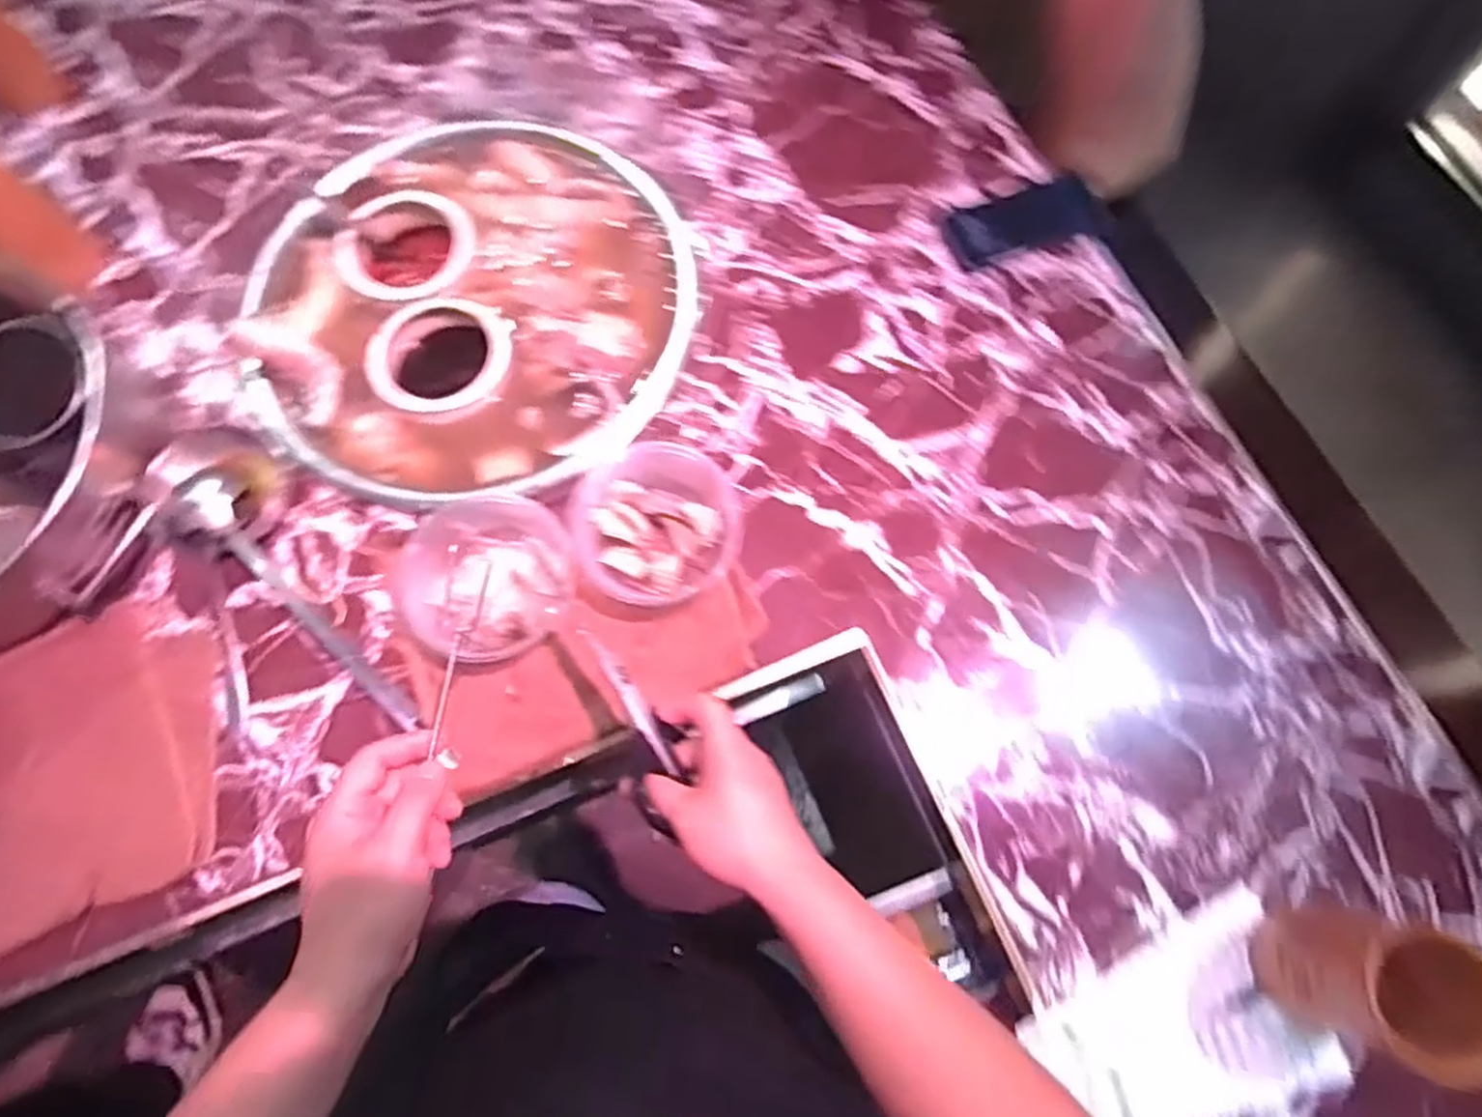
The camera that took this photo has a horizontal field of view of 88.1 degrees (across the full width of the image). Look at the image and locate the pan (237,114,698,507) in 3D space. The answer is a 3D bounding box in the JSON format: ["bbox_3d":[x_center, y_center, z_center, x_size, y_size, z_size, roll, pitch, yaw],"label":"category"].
[{"bbox_3d":[-0.264,-0.251,0.760,0.416,0.050,0.418,0,71,1],"label":"pan"}]

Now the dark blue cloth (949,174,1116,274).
[{"bbox_3d":[0.288,-0.337,0.763,0.166,0.018,0.066,-18,72,-5],"label":"dark blue cloth"}]

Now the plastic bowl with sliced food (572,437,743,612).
[{"bbox_3d":[-0.070,-0.029,0.660,0.139,0.044,0.132,0,71,1],"label":"plastic bowl with sliced food"}]

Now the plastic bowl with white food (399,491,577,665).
[{"bbox_3d":[-0.206,0.018,0.638,0.133,0.057,0.132,0,73,1],"label":"plastic bowl with white food"}]

